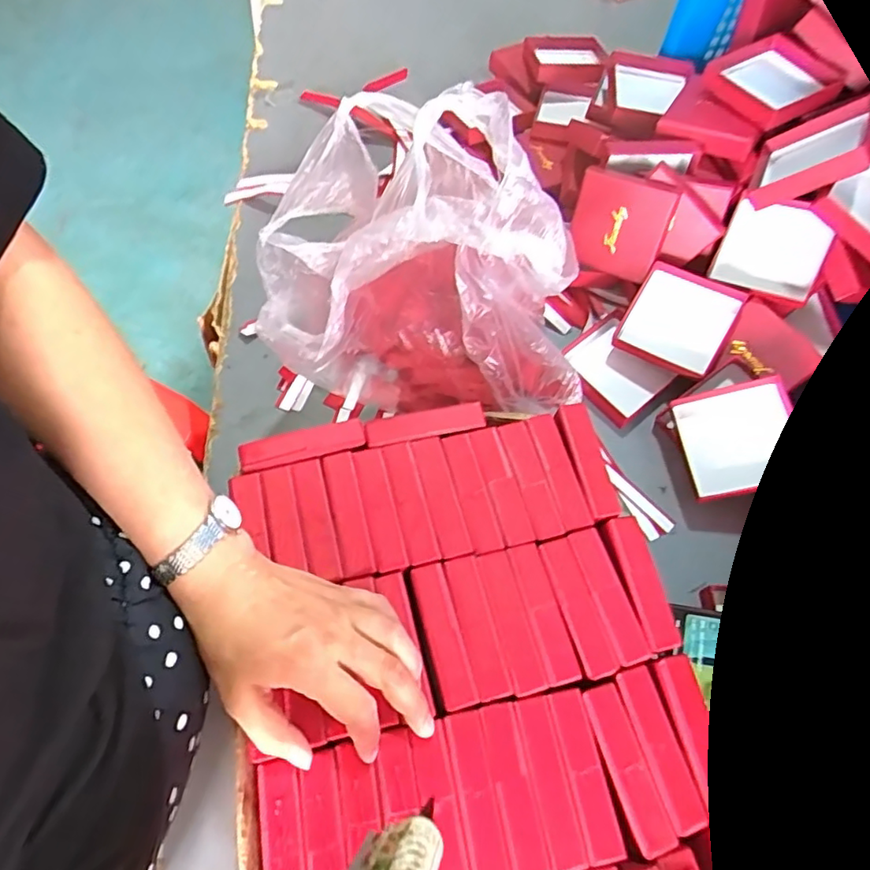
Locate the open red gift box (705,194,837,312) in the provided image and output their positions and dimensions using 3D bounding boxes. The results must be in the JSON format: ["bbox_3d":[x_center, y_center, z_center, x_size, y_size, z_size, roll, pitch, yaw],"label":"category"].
[{"bbox_3d":[0.314,-0.172,0.552,0.089,0.085,0.025,25,33,25],"label":"open red gift box"}]

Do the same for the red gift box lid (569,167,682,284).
[{"bbox_3d":[0.179,-0.203,0.580,0.088,0.091,0.025,24,41,15],"label":"red gift box lid"}]

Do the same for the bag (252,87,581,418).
[{"bbox_3d":[-0.002,-0.109,0.444,0.246,0.235,0.104,1,64,-2],"label":"bag"}]

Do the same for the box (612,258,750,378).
[{"bbox_3d":[0.234,-0.110,0.572,0.093,0.023,0.103,30,82,19],"label":"box"}]

